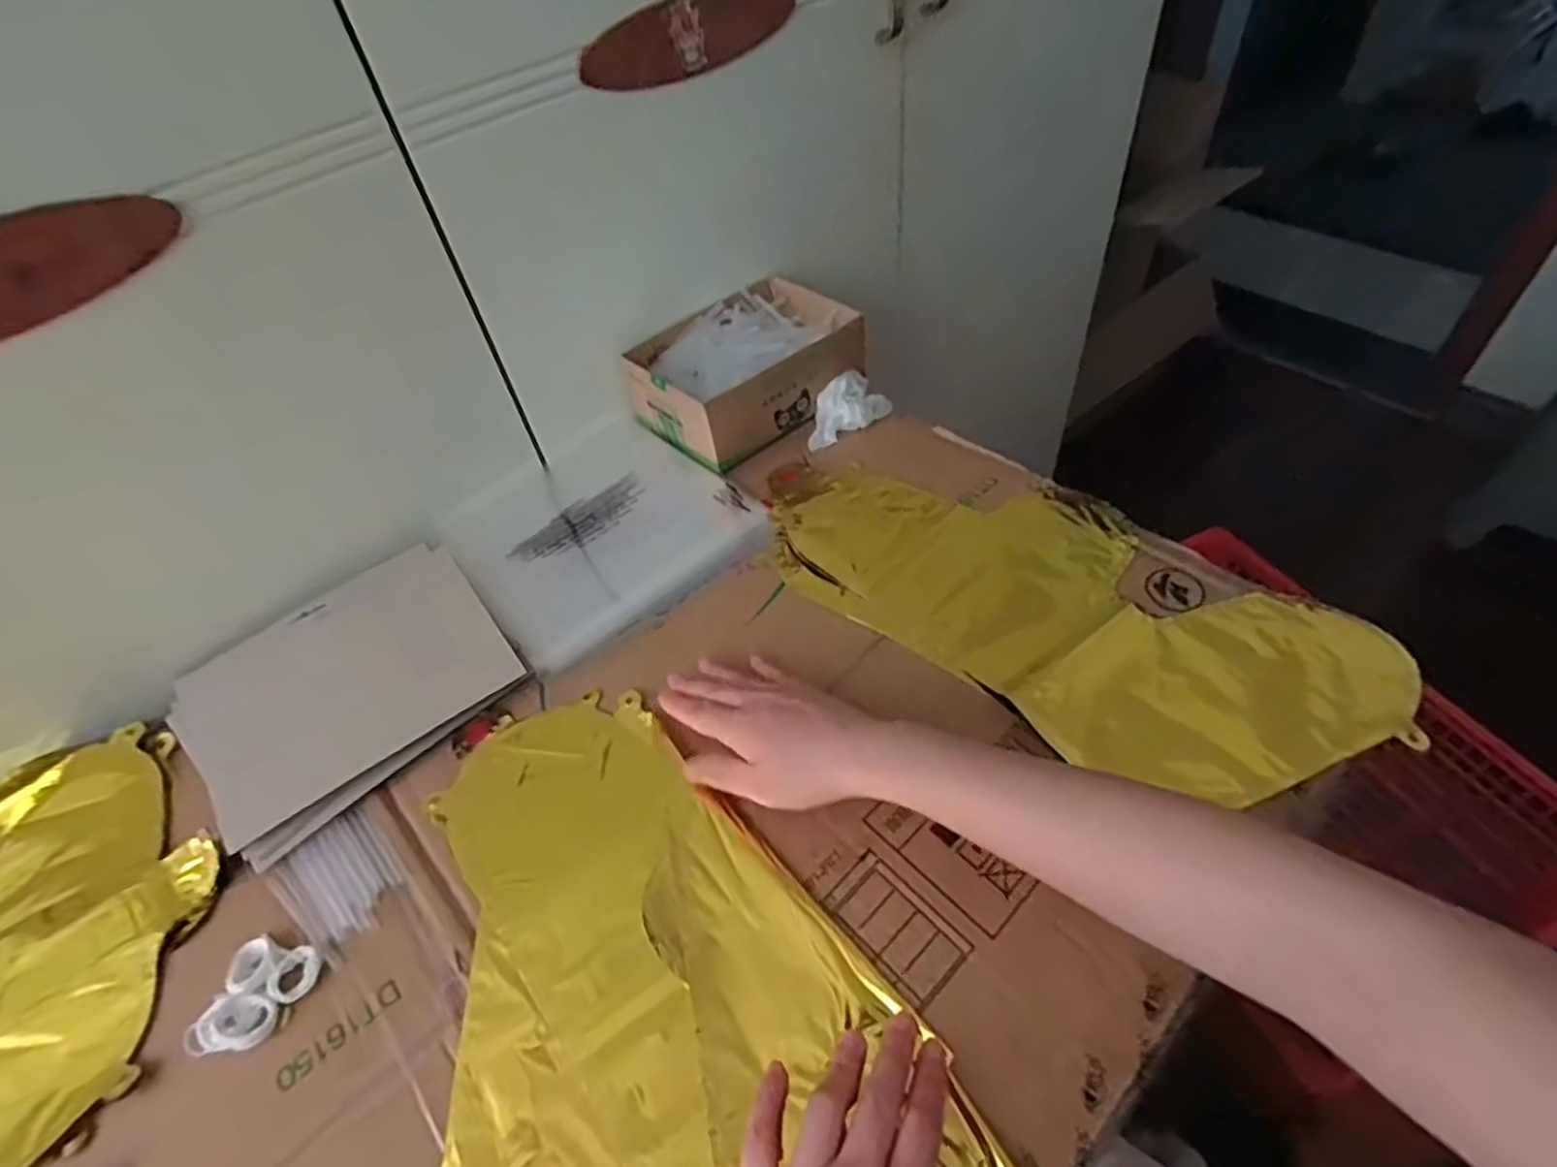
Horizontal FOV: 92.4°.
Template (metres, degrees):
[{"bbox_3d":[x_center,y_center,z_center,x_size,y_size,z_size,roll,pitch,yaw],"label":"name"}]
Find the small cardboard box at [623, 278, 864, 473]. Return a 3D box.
[{"bbox_3d":[-0.028,-0.196,0.670,0.193,0.059,0.137,-36,56,-22],"label":"small cardboard box"}]

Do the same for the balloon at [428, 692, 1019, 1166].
[{"bbox_3d":[-0.076,0.222,0.373,0.255,0.014,0.386,-25,53,-15],"label":"balloon"}]

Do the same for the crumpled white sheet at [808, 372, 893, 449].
[{"bbox_3d":[0.057,-0.155,0.652,0.082,0.029,0.048,-29,54,-18],"label":"crumpled white sheet"}]

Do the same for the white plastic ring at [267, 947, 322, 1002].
[{"bbox_3d":[-0.257,0.208,0.397,0.023,0.007,0.025,-3,50,3],"label":"white plastic ring"}]

